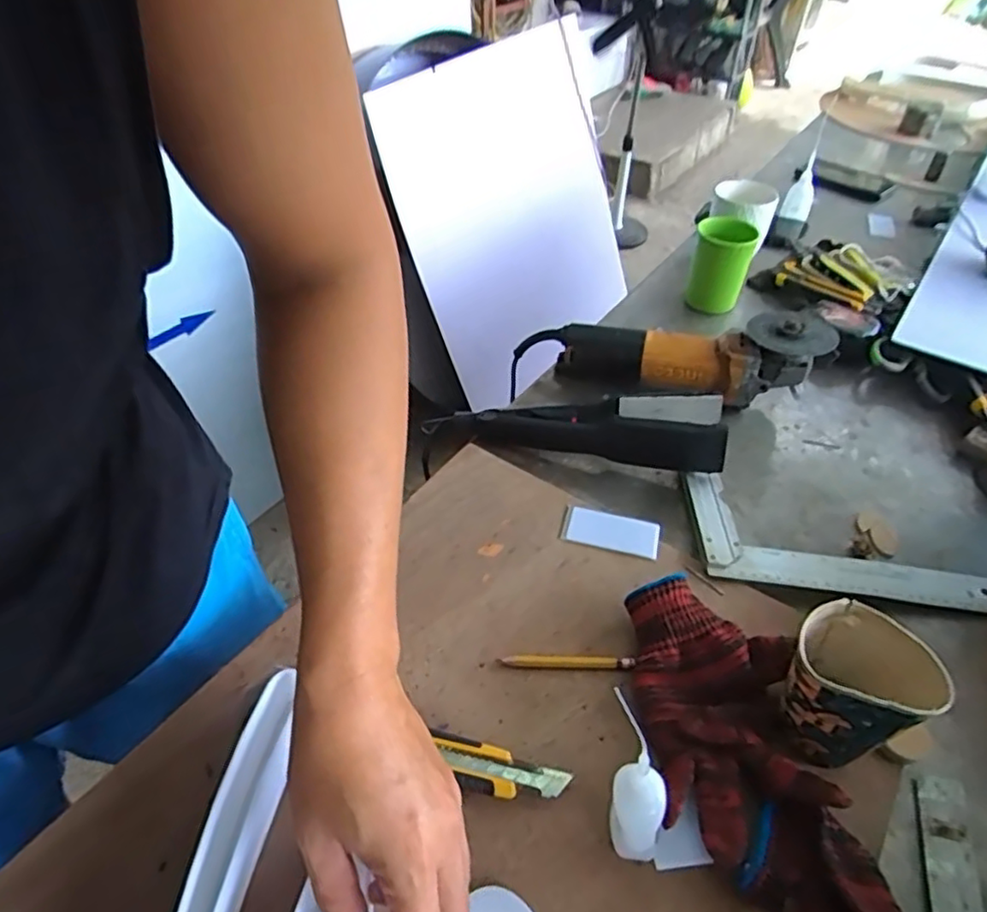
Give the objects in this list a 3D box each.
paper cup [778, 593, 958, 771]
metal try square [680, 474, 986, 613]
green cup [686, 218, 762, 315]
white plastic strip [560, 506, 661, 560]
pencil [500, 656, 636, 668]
[{"bbox_3d":[0.227,0.155,0.424,0.082,0.098,0.070,33,52,28],"label":"paper cup"},{"bbox_3d":[0.302,0.082,0.574,0.259,0.028,0.117,9,44,7],"label":"metal try square"},{"bbox_3d":[0.286,-0.242,0.829,0.071,0.094,0.070,13,44,14],"label":"green cup"},{"bbox_3d":[0.102,0.065,0.572,0.083,0.007,0.038,12,45,11],"label":"white plastic strip"},{"bbox_3d":[0.054,0.150,0.481,0.094,0.007,0.008,2,44,0],"label":"pencil"}]

